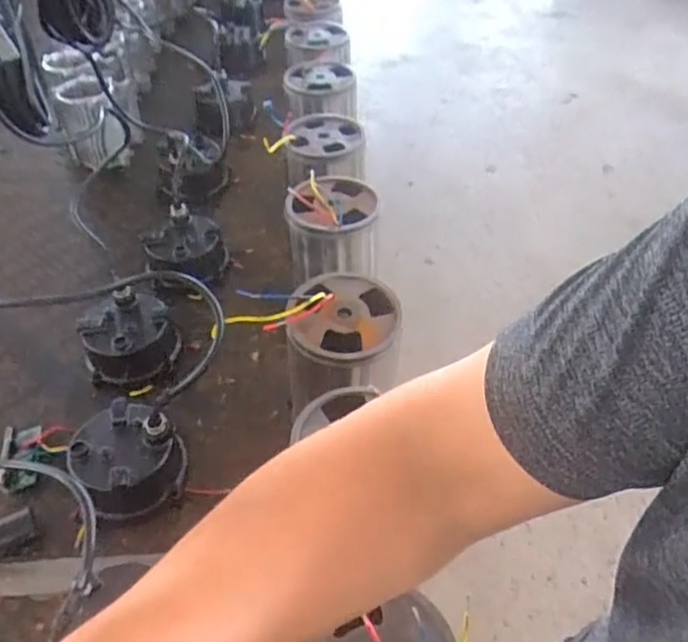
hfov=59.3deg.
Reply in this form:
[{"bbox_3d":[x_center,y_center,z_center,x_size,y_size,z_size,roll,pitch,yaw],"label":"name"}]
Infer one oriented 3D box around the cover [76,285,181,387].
[{"bbox_3d":[-0.283,0.025,0.804,0.119,0.073,0.106,-18,49,-19],"label":"cover"}]

